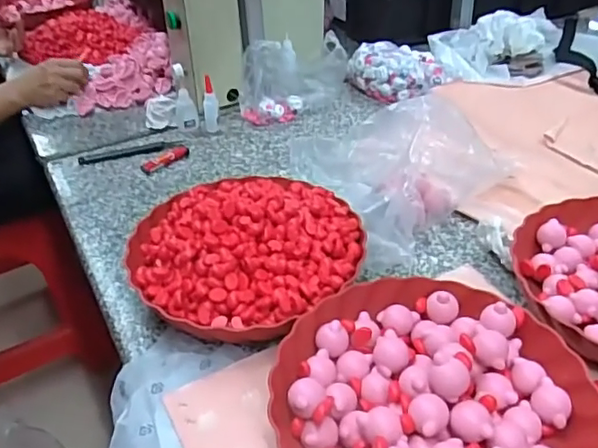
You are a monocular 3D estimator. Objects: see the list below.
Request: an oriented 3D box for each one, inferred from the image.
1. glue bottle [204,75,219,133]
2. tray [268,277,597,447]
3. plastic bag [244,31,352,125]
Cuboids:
[{"bbox_3d":[-0.139,-0.188,0.877,0.026,0.075,0.020,-9,37,-9],"label":"glue bottle"},{"bbox_3d":[0.104,0.135,0.442,0.237,0.050,0.223,27,46,34],"label":"tray"},{"bbox_3d":[-0.010,-0.249,0.941,0.117,0.097,0.196,23,43,30],"label":"plastic bag"}]

